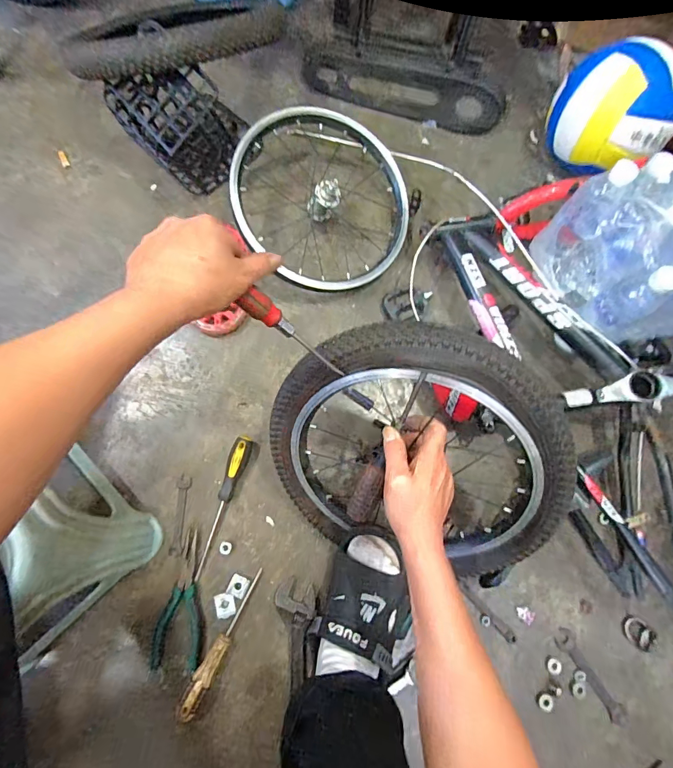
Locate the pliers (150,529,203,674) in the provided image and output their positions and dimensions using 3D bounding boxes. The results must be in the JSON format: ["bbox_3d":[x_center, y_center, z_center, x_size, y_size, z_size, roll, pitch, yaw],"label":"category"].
[{"bbox_3d":[-0.230,0.322,0.615,0.069,0.015,0.184,4,77,-2],"label":"pliers"}]

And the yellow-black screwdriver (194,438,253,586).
[{"bbox_3d":[-0.181,0.188,0.641,0.024,0.024,0.221,19,77,1],"label":"yellow-black screwdriver"}]

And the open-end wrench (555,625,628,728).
[{"bbox_3d":[0.386,0.443,0.625,0.030,0.005,0.148,-32,81,-9],"label":"open-end wrench"}]

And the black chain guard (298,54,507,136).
[{"bbox_3d":[0.136,-0.600,0.839,0.396,0.024,0.114,17,77,1],"label":"black chain guard"}]

